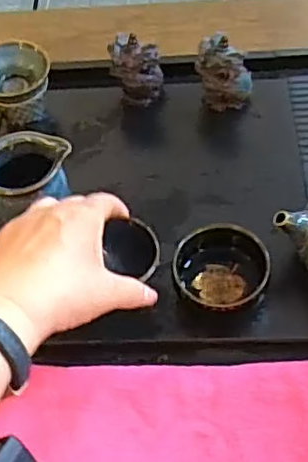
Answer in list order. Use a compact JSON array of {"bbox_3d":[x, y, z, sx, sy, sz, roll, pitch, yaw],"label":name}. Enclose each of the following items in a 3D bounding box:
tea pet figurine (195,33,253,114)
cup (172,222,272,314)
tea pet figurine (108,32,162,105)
[{"bbox_3d":[0.068,-0.152,0.612,0.051,0.066,0.034,8,54,11],"label":"tea pet figurine"},{"bbox_3d":[0.050,0.032,0.487,0.071,0.045,0.059,22,58,20],"label":"cup"},{"bbox_3d":[-0.019,-0.158,0.627,0.049,0.064,0.034,4,54,8],"label":"tea pet figurine"}]

